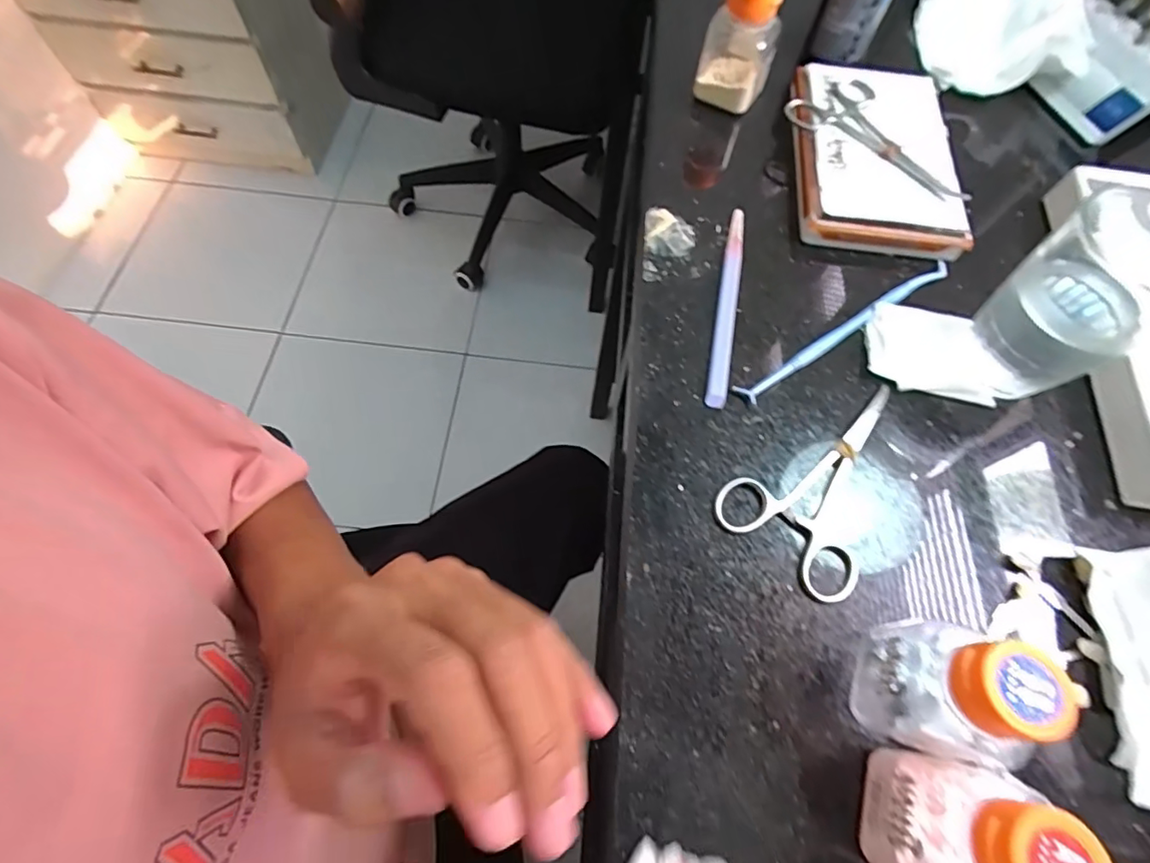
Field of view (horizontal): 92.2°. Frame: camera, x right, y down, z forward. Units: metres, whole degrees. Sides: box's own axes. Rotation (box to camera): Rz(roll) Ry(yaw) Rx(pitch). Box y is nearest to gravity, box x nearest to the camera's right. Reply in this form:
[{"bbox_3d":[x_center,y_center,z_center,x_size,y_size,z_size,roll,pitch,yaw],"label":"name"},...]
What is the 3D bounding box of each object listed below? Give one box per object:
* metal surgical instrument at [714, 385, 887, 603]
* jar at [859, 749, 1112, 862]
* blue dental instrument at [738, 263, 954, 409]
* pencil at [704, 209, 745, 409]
[{"bbox_3d":[0.130,0.022,0.274,0.116,0.004,0.069,-42,73,-19],"label":"metal surgical instrument"},{"bbox_3d":[0.129,0.136,0.185,0.037,0.072,0.046,7,65,1],"label":"jar"},{"bbox_3d":[0.157,-0.060,0.312,0.164,0.005,0.011,-30,70,-15],"label":"blue dental instrument"},{"bbox_3d":[0.088,-0.075,0.317,0.012,0.007,0.138,12,65,3],"label":"pencil"}]

